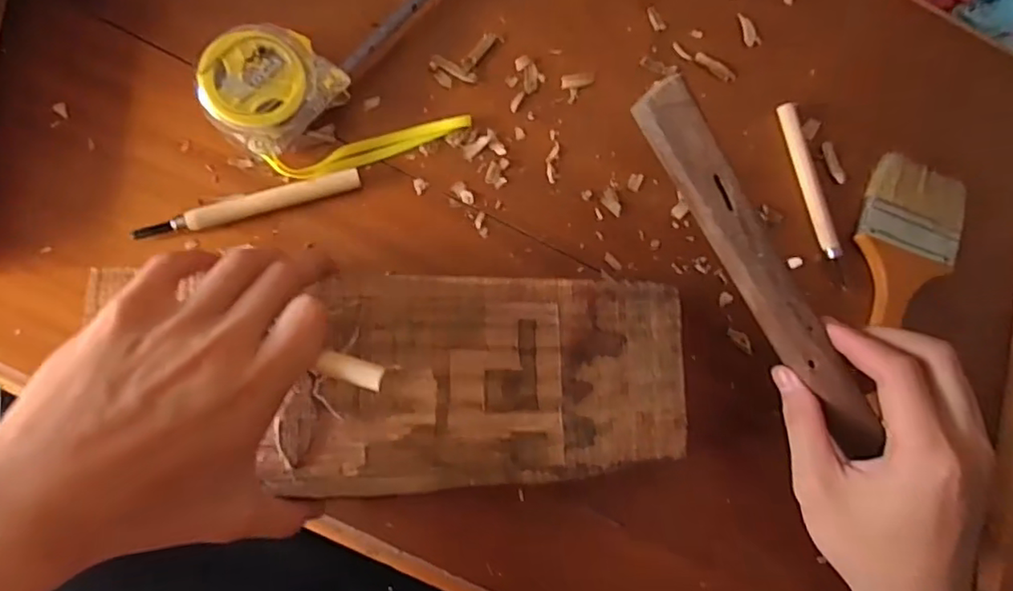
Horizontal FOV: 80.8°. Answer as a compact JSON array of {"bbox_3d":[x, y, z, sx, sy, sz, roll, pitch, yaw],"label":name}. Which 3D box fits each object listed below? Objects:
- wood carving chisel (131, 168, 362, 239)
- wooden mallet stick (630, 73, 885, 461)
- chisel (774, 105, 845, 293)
[{"bbox_3d":[-0.148,-0.052,0.344,0.127,0.008,0.012,-18,85,-8],"label":"wood carving chisel"},{"bbox_3d":[0.131,-0.011,0.306,0.025,0.020,0.214,-36,98,-9],"label":"wooden mallet stick"},{"bbox_3d":[0.205,-0.068,0.395,0.013,0.009,0.127,-12,84,-8],"label":"chisel"}]

